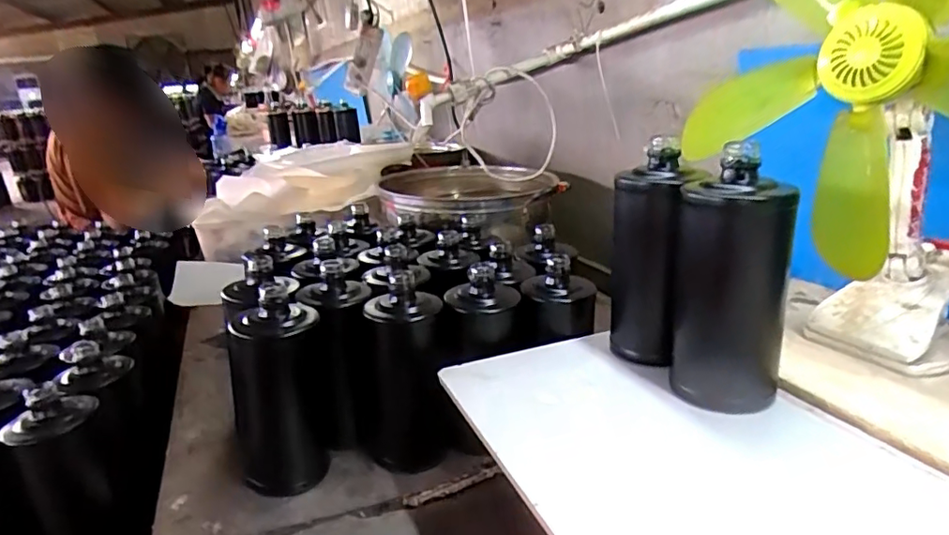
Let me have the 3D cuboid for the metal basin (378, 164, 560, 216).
[{"bbox_3d":[-0.014,-0.143,1.006,0.309,0.036,0.303,-6,20,-2],"label":"metal basin"}]

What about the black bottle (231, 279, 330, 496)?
[{"bbox_3d":[-0.191,0.115,0.542,0.097,0.184,0.083,-13,21,-19],"label":"black bottle"}]

